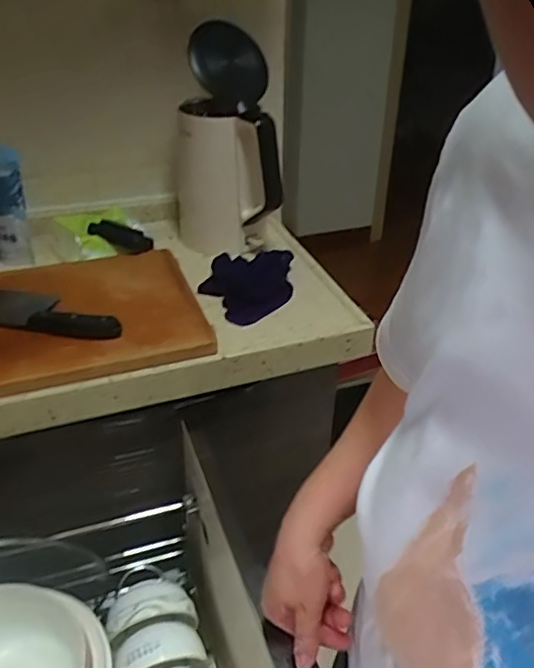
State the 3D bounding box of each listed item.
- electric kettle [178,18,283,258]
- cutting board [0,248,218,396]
[{"bbox_3d":[-0.063,-0.287,0.840,0.145,0.283,0.154,-6,35,-9],"label":"electric kettle"},{"bbox_3d":[-0.262,-0.029,0.704,0.350,0.033,0.241,-10,40,-19],"label":"cutting board"}]

